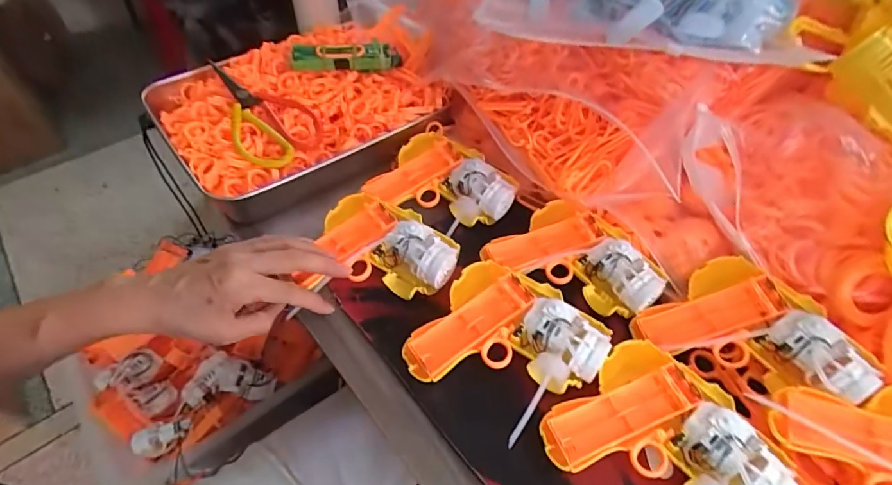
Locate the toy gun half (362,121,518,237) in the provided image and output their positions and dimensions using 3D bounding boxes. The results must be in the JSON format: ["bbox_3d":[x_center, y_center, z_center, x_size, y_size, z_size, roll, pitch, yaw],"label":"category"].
[{"bbox_3d":[0.002,-0.066,0.489,0.139,0.032,0.113,30,56,22],"label":"toy gun half"}]

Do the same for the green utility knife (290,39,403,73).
[{"bbox_3d":[-0.116,-0.213,0.527,0.125,0.030,0.023,-2,51,-3],"label":"green utility knife"}]

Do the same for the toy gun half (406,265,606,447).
[{"bbox_3d":[0.050,0.079,0.369,0.132,0.030,0.120,29,56,21],"label":"toy gun half"}]

